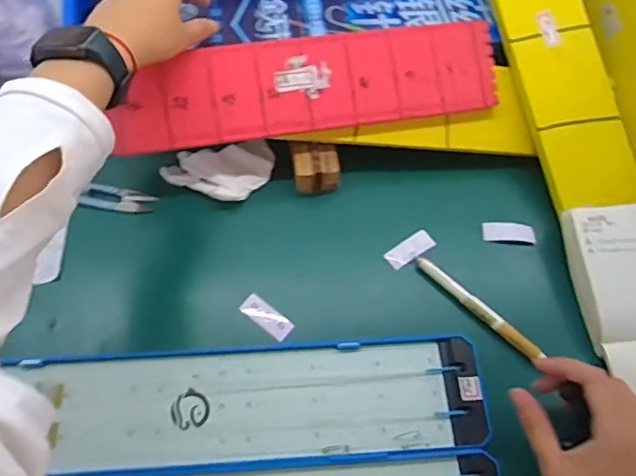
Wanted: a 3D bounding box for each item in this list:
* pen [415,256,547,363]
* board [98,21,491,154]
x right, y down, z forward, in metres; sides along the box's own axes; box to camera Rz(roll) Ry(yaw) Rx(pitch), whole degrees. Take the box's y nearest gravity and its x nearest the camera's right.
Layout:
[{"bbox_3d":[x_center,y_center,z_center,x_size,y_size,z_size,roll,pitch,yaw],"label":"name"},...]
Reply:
[{"bbox_3d":[0.134,0.057,0.475,0.126,0.010,0.010,41,69,18],"label":"pen"},{"bbox_3d":[-0.003,-0.138,0.493,0.334,0.011,0.083,-9,91,-9],"label":"board"}]

